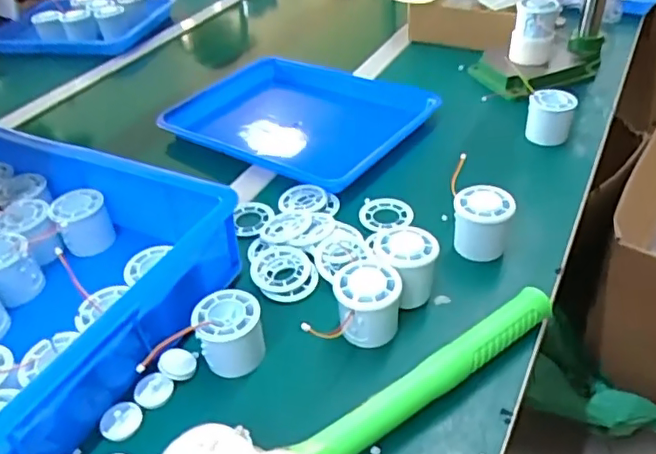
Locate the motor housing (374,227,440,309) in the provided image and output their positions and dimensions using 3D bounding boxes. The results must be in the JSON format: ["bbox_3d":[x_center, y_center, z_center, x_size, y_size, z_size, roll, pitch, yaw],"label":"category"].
[{"bbox_3d":[0.073,0.038,0.534,0.058,0.061,0.058,-1,40,6],"label":"motor housing"}]

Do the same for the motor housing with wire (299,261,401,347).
[{"bbox_3d":[0.024,0.069,0.505,0.077,0.062,0.051,1,40,9],"label":"motor housing with wire"}]

